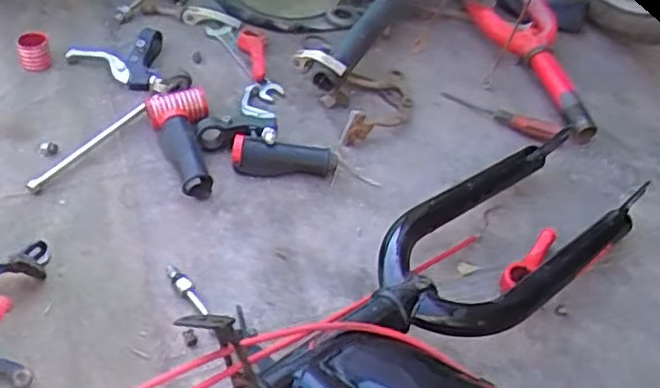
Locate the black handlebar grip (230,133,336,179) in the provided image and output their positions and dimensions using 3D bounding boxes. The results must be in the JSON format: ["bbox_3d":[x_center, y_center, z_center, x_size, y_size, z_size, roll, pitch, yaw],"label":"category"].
[{"bbox_3d":[-0.046,-0.034,0.688,0.100,0.032,0.026,5,48,-2],"label":"black handlebar grip"}]

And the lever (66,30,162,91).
[{"bbox_3d":[-0.233,-0.144,0.771,0.104,0.025,0.087,-13,51,-17],"label":"lever"}]

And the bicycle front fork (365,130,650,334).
[{"bbox_3d":[0.146,0.042,0.610,0.308,0.065,0.129,-30,58,-28],"label":"bicycle front fork"}]

